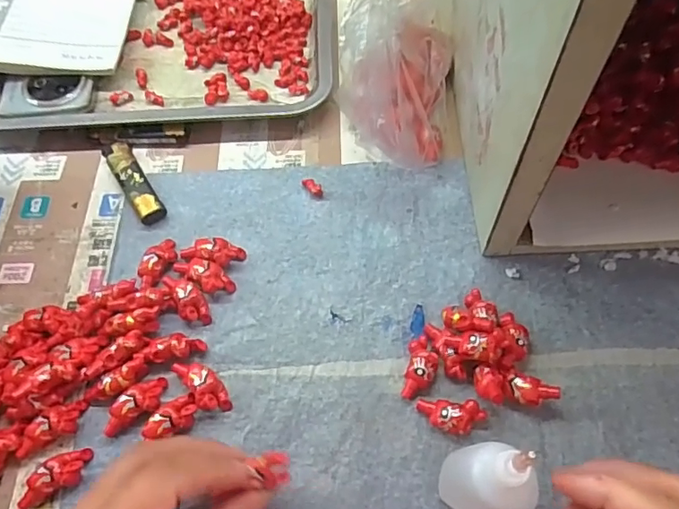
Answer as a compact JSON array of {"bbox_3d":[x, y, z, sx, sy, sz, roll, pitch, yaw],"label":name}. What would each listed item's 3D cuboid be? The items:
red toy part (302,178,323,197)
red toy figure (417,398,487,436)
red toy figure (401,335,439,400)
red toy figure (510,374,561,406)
[{"bbox_3d":[-0.020,-0.050,0.391,0.019,0.005,0.008,40,71,19],"label":"red toy part"},{"bbox_3d":[0.065,0.094,0.305,0.038,0.014,0.018,2,62,4],"label":"red toy figure"},{"bbox_3d":[0.050,0.068,0.320,0.018,0.013,0.037,9,63,7],"label":"red toy figure"},{"bbox_3d":[0.112,0.081,0.308,0.026,0.019,0.016,14,64,10],"label":"red toy figure"}]

